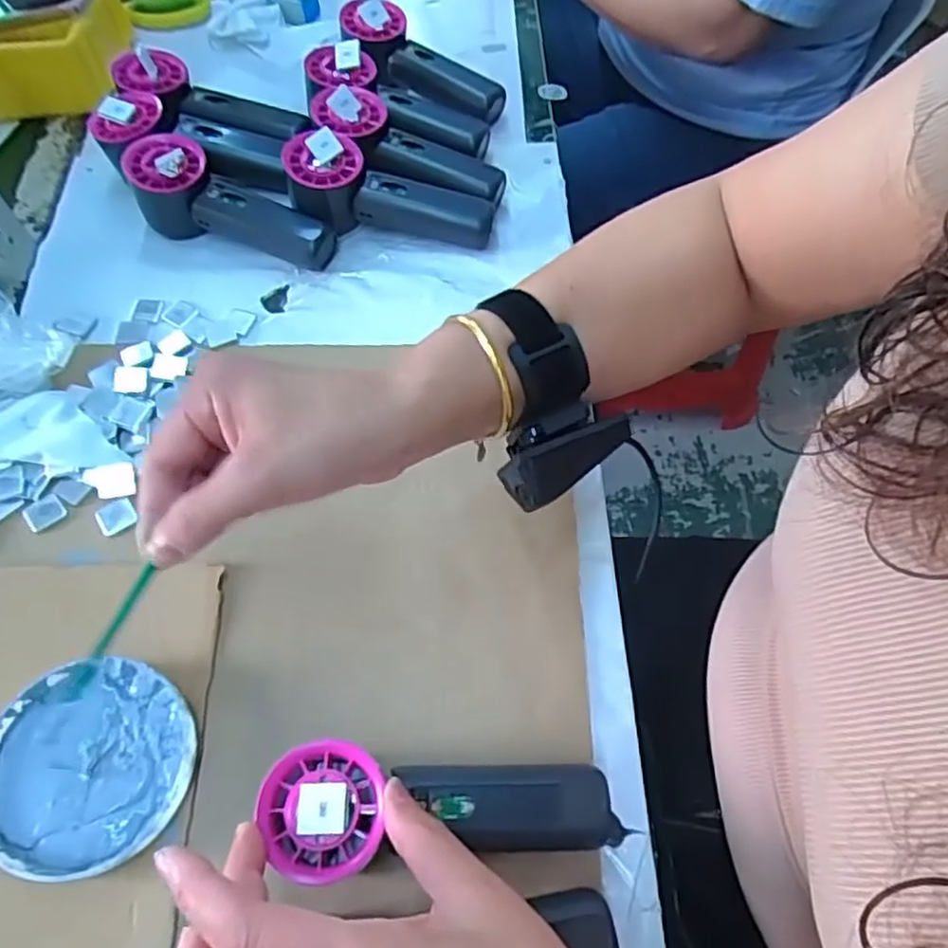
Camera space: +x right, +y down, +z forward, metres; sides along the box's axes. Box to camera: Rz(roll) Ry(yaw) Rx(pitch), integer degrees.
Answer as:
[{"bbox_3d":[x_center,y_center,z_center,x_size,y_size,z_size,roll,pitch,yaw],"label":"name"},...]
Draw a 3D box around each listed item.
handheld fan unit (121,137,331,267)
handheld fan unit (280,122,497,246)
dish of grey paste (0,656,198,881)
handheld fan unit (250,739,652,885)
[{"bbox_3d":[-0.178,-0.204,0.518,0.156,0.051,0.060,13,62,6],"label":"handheld fan unit"},{"bbox_3d":[-0.065,-0.207,0.524,0.158,0.053,0.053,15,62,-7],"label":"handheld fan unit"},{"bbox_3d":[-0.193,0.145,0.349,0.101,0.016,0.097,-22,64,-12],"label":"dish of grey paste"},{"bbox_3d":[-0.010,0.156,0.323,0.169,0.031,0.052,5,61,-10],"label":"handheld fan unit"}]

